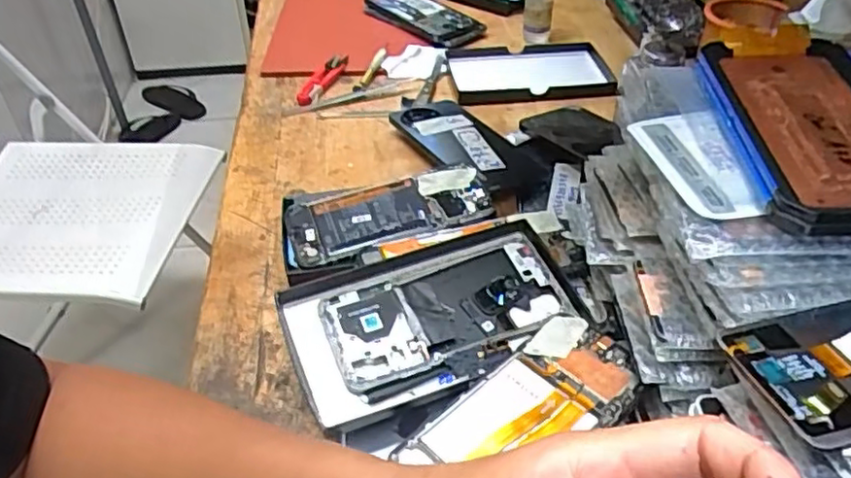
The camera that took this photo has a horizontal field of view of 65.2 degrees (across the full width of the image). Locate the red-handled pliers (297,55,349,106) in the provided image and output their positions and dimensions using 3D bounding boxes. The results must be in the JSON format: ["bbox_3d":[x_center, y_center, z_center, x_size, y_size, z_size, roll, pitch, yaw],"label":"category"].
[{"bbox_3d":[-0.117,-0.178,0.745,0.031,0.016,0.099,14,43,17],"label":"red-handled pliers"}]

